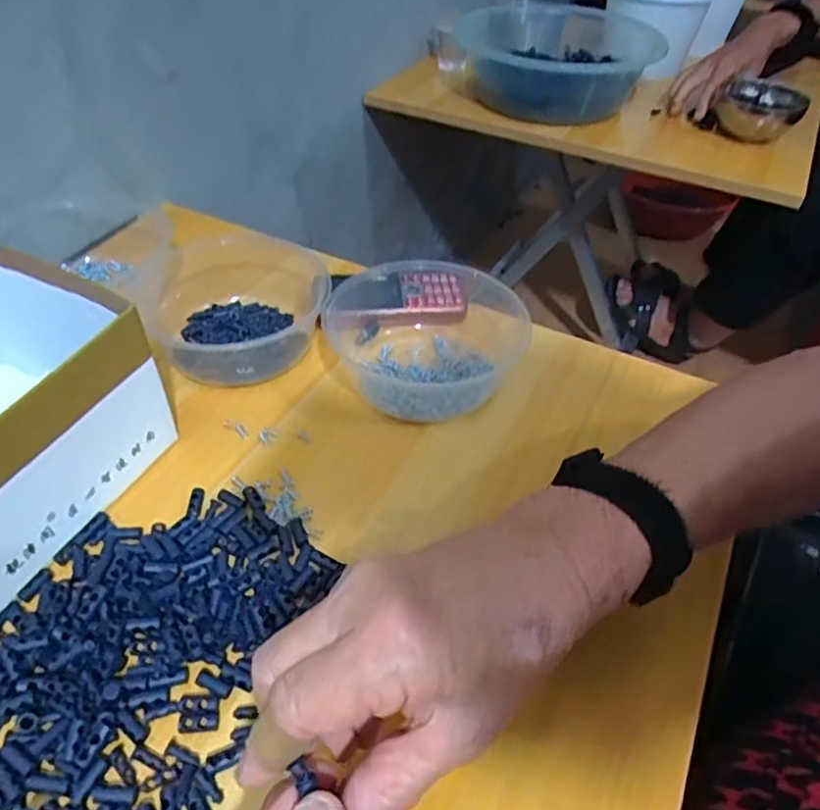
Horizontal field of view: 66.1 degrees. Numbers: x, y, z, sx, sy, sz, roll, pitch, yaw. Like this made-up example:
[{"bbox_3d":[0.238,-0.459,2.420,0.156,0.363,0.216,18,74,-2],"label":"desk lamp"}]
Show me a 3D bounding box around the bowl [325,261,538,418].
[{"bbox_3d":[0.017,-0.066,0.495,0.149,0.049,0.173,28,50,22],"label":"bowl"}]

